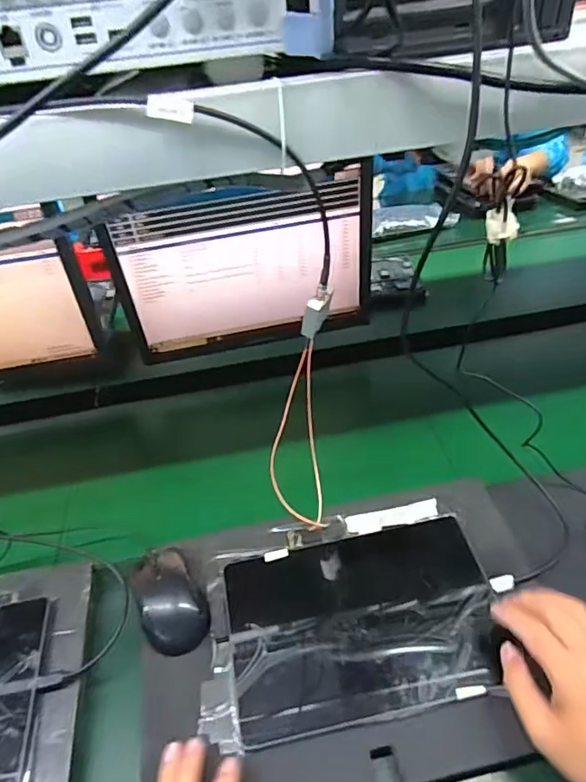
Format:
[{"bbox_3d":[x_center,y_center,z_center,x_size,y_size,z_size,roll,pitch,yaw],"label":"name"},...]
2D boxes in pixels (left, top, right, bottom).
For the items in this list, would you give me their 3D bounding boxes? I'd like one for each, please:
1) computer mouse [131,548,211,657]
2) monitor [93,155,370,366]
[{"bbox_3d":[-0.125,0.203,0.513,0.060,0.034,0.100,-23,43,-19],"label":"computer mouse"},{"bbox_3d":[-0.065,-0.172,0.745,0.355,0.243,0.041,-10,41,-4],"label":"monitor"}]

